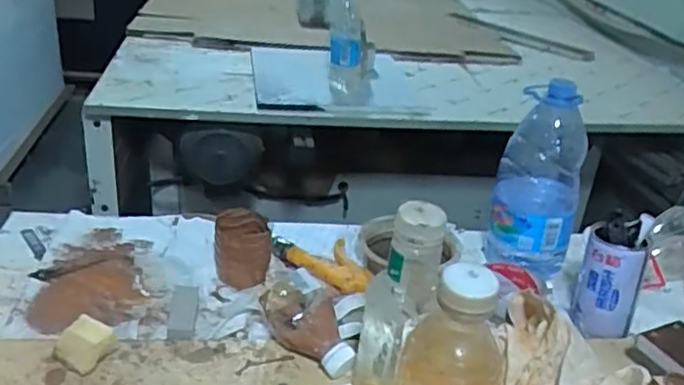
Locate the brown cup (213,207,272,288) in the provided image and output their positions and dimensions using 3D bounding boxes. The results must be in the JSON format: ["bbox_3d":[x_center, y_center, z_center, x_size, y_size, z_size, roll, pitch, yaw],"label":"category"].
[{"bbox_3d":[-0.117,0.069,0.768,0.065,0.068,0.077,0,28,-9],"label":"brown cup"}]

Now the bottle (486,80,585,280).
[{"bbox_3d":[0.241,-0.015,0.793,0.103,0.243,0.079,15,29,17],"label":"bottle"}]

